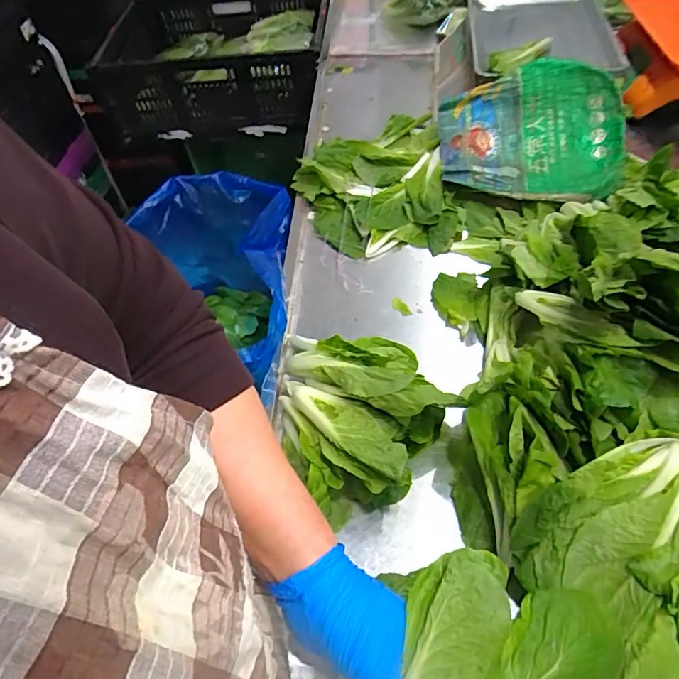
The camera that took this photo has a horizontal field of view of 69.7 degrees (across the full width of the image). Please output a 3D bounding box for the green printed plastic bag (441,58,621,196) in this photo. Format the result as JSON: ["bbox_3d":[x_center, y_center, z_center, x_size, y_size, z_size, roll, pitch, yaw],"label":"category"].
[{"bbox_3d":[0.304,-0.337,0.779,0.289,0.096,0.201,12,56,12],"label":"green printed plastic bag"}]

